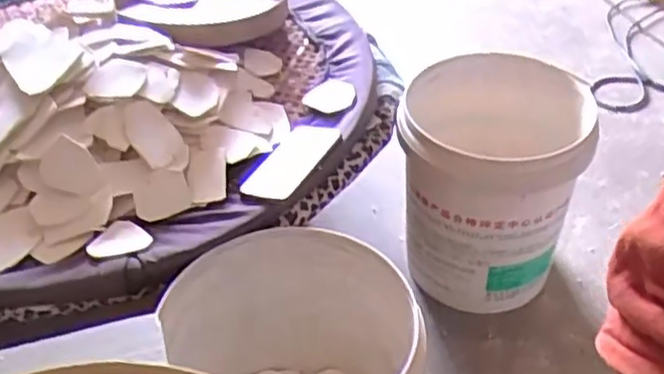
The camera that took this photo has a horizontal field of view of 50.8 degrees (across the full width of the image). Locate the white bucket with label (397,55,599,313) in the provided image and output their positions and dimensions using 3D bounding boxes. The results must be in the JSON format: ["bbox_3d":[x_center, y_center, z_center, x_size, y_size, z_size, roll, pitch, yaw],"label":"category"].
[{"bbox_3d":[0.252,0.002,1.128,0.264,0.381,0.252,-1,40,1],"label":"white bucket with label"}]

